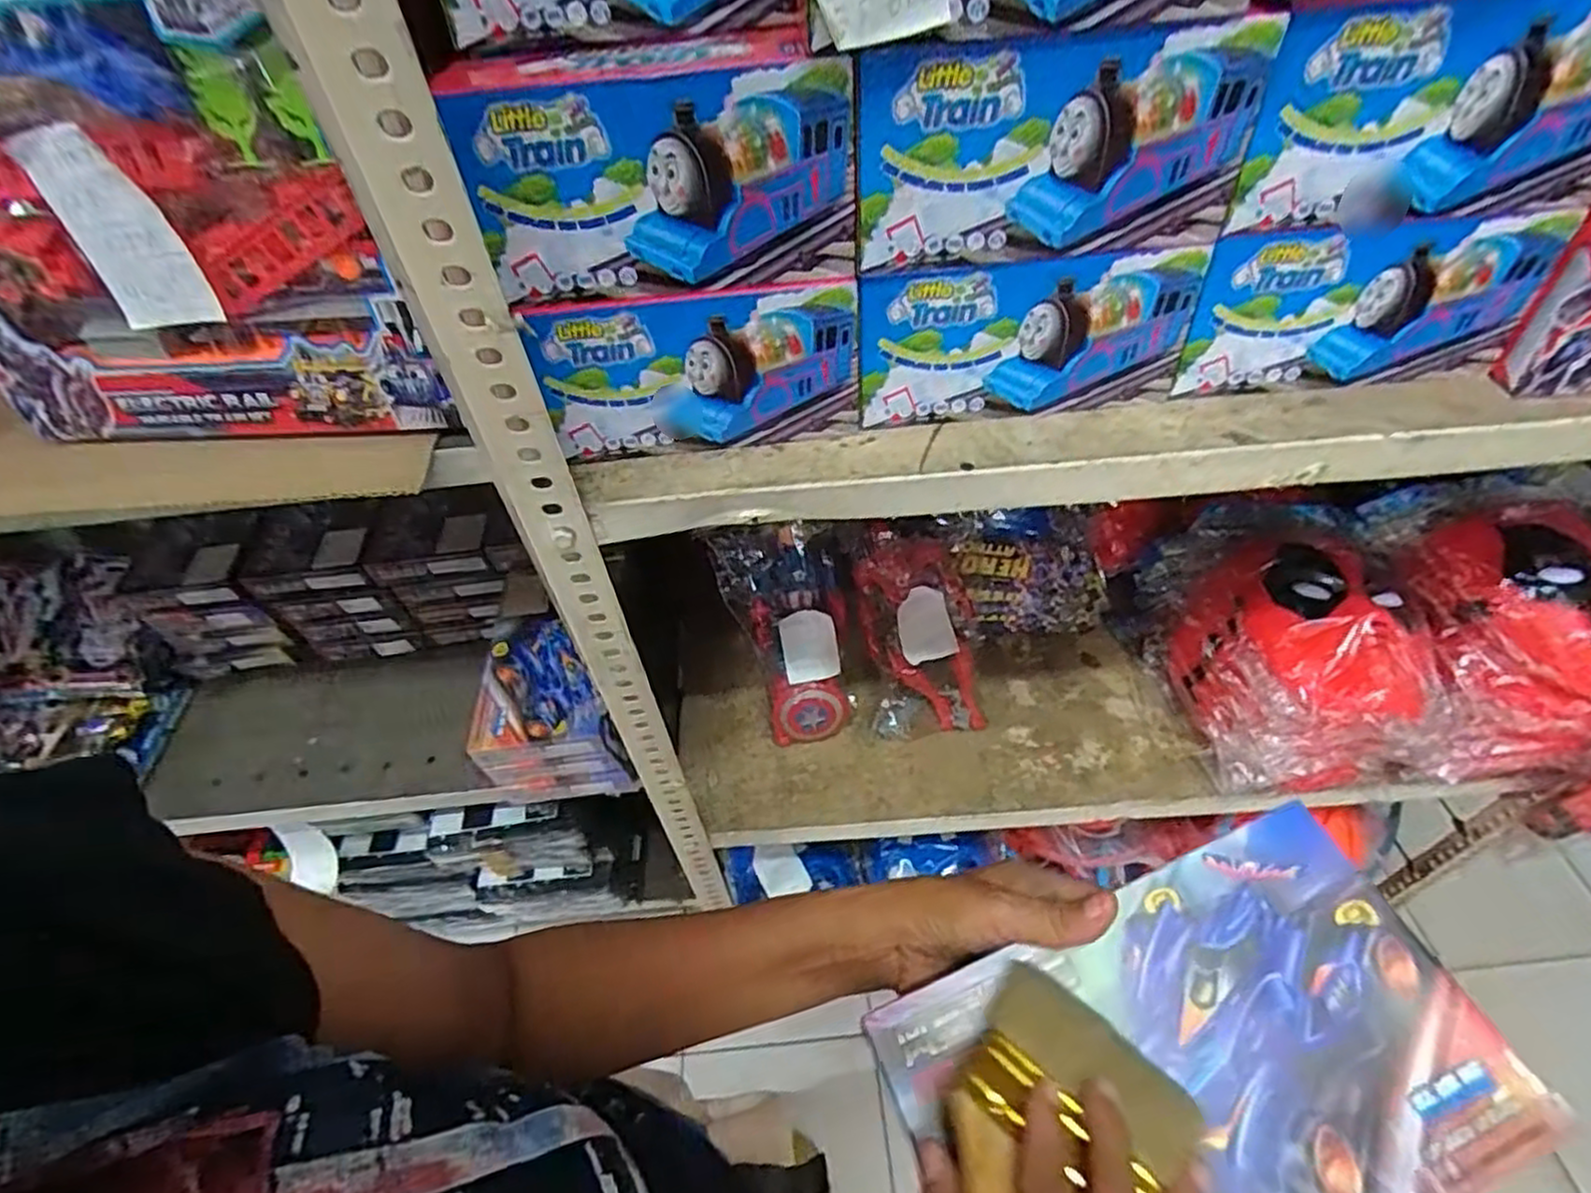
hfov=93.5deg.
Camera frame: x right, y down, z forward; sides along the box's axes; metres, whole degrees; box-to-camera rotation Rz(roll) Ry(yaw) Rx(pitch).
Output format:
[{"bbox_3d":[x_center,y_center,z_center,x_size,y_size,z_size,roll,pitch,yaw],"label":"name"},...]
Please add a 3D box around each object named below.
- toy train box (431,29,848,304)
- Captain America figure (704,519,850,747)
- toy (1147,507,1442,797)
[{"bbox_3d":[-0.064,-0.208,0.360,0.177,0.091,0.071,-4,48,2],"label":"toy train box"},{"bbox_3d":[0.001,0.038,0.760,0.113,0.241,0.058,-20,10,-11],"label":"Captain America figure"},{"bbox_3d":[0.451,0.046,0.704,0.139,0.182,0.246,-10,48,-3],"label":"toy"}]

